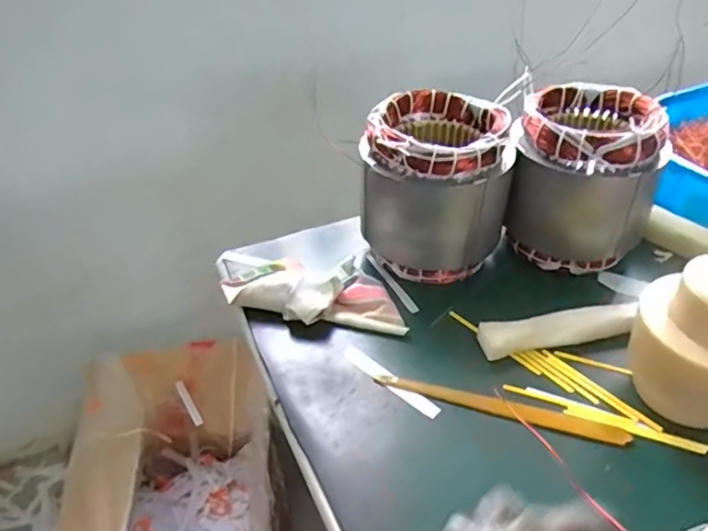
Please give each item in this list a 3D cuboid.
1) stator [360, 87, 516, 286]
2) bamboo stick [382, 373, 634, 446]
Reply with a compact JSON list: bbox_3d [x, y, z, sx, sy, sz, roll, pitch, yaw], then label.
[{"bbox_3d":[0.084,-0.085,0.630,0.142,0.161,0.142,0,38,3],"label":"stator"},{"bbox_3d":[0.123,0.122,0.500,0.210,0.007,0.021,10,40,15],"label":"bamboo stick"}]

